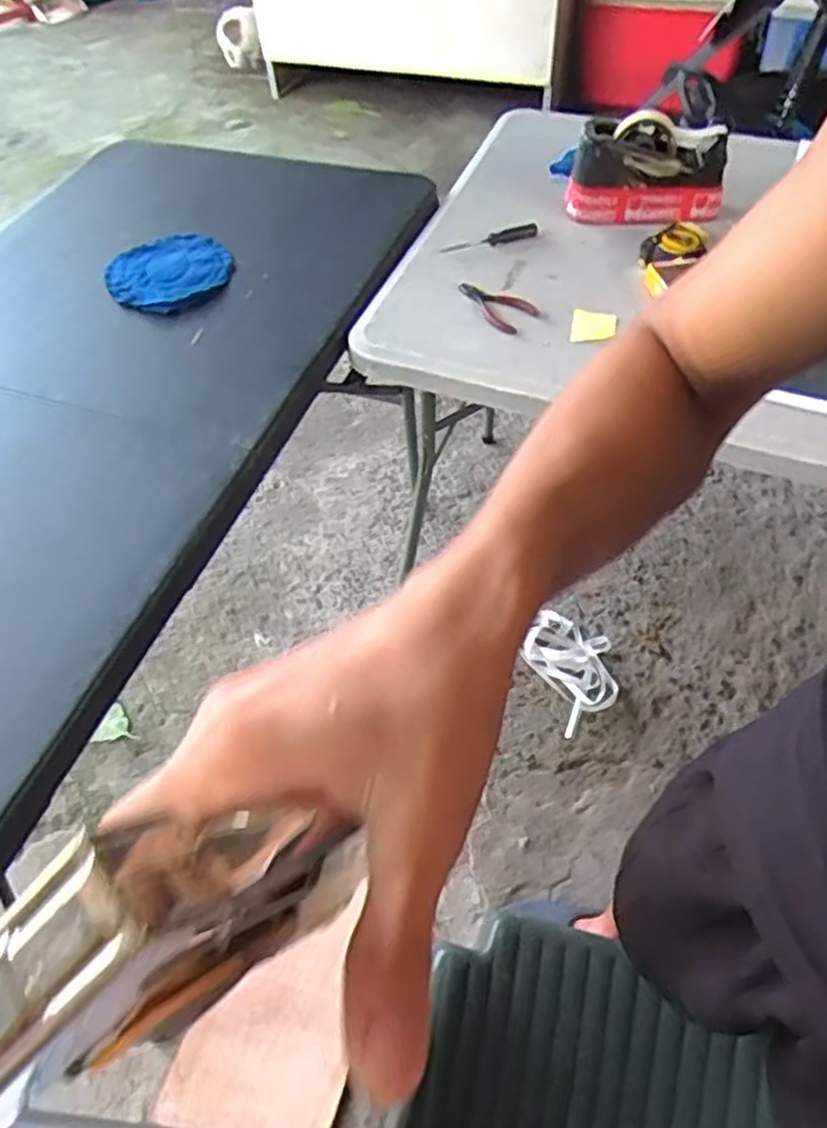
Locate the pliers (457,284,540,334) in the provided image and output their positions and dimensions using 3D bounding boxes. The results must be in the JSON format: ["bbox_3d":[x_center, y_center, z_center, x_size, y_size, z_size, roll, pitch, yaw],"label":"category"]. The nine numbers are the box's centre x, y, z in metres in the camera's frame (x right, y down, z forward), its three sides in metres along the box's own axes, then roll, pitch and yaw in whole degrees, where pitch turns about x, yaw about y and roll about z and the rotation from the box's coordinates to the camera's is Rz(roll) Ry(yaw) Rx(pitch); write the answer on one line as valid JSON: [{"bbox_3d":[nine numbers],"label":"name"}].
[{"bbox_3d":[0.104,-0.327,0.885,0.054,0.019,0.112,-29,58,-16],"label":"pliers"}]

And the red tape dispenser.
[{"bbox_3d":[0.317,-0.536,0.966,0.205,0.108,0.066,-4,55,0],"label":"red tape dispenser"}]

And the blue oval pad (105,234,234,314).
[{"bbox_3d":[-0.322,-0.386,0.943,0.155,0.023,0.151,-28,59,-16],"label":"blue oval pad"}]

